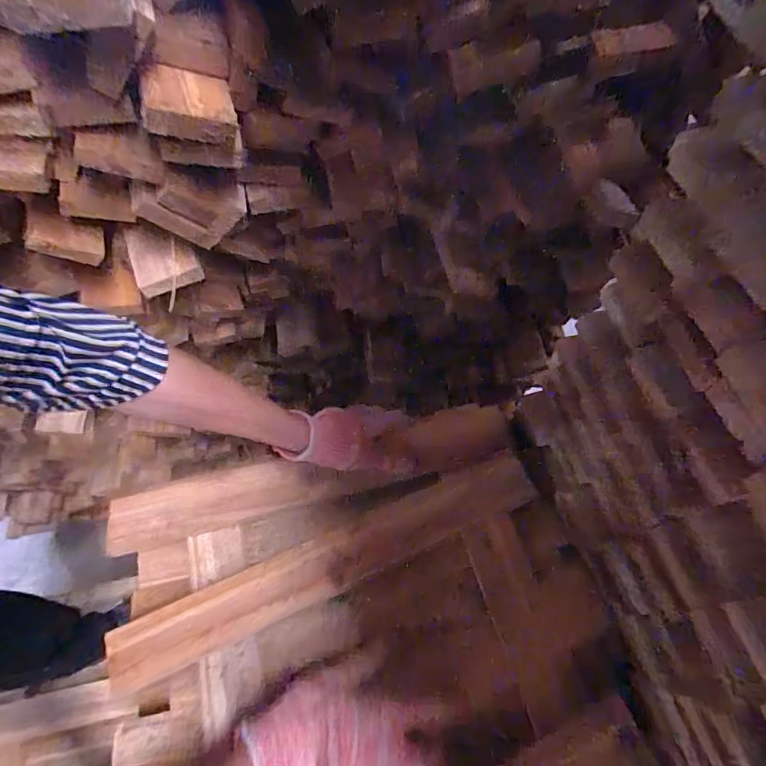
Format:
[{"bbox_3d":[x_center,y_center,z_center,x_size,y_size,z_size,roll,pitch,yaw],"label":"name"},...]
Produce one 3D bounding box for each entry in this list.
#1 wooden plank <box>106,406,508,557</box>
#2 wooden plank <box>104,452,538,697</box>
[{"bbox_3d":[-0.081,0.109,0.554,0.468,0.019,0.068,-13,64,-5],"label":"wooden plank"},{"bbox_3d":[-0.055,0.192,0.507,0.469,0.022,0.062,-21,66,-13],"label":"wooden plank"}]

